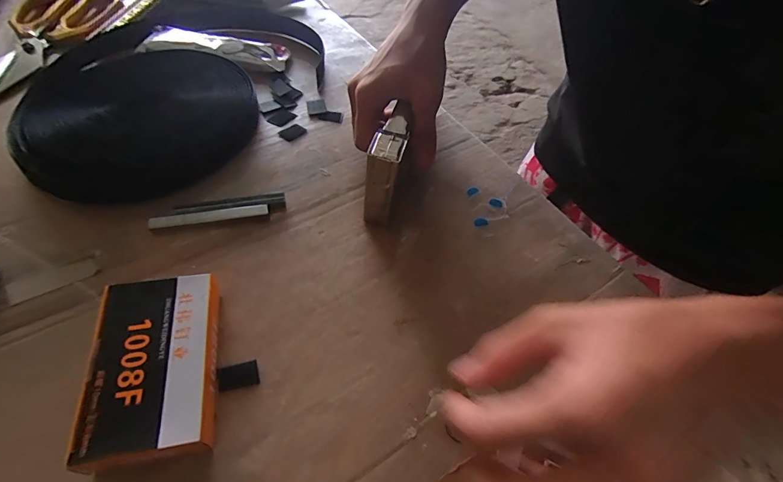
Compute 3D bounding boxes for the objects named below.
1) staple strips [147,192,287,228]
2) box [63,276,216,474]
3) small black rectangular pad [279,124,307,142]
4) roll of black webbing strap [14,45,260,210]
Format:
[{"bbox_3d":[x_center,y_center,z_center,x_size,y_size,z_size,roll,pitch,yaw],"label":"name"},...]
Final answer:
[{"bbox_3d":[-0.140,-0.026,0.319,0.101,0.010,0.020,-11,56,-13],"label":"staple strips"},{"bbox_3d":[-0.139,0.073,0.234,0.064,0.034,0.106,-8,56,-11],"label":"box"},{"bbox_3d":[-0.098,-0.108,0.384,0.016,0.004,0.026,37,59,19],"label":"small black rectangular pad"},{"bbox_3d":[-0.245,-0.134,0.377,0.191,0.030,0.228,-27,61,-23],"label":"roll of black webbing strap"}]

